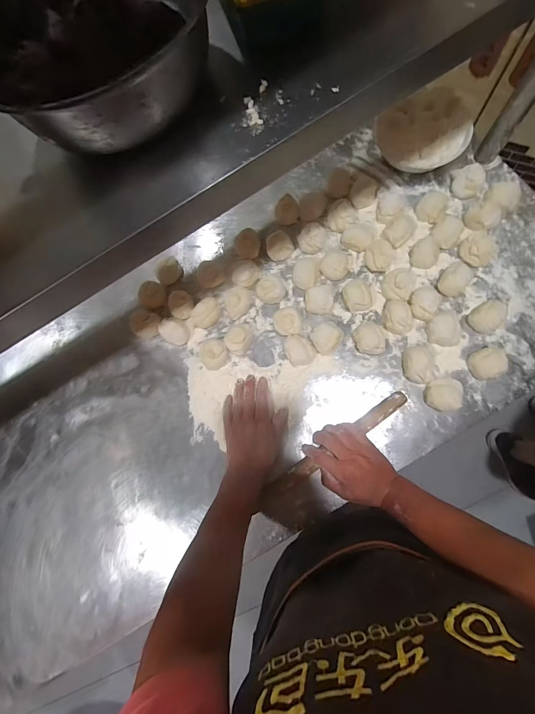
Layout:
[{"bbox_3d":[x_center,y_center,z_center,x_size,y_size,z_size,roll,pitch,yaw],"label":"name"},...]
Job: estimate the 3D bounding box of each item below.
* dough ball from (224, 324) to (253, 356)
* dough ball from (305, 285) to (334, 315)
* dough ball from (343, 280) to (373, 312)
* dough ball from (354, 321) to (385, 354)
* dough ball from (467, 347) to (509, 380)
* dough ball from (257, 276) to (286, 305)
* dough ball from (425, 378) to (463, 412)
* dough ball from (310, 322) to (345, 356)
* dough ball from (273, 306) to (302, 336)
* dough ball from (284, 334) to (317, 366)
[{"bbox_3d":[-0.054,-0.033,0.557,0.046,0.029,0.058,9,80,9],"label":"dough ball"},{"bbox_3d":[0.095,-0.103,0.552,0.047,0.032,0.045,-2,78,7],"label":"dough ball"},{"bbox_3d":[0.163,-0.113,0.545,0.050,0.033,0.057,-8,77,6],"label":"dough ball"},{"bbox_3d":[0.178,-0.035,0.532,0.046,0.034,0.059,4,79,8],"label":"dough ball"},{"bbox_3d":[0.359,0.010,0.494,0.044,0.032,0.048,-2,78,7],"label":"dough ball"},{"bbox_3d":[0.007,-0.127,0.569,0.054,0.027,0.050,-2,78,7],"label":"dough ball"},{"bbox_3d":[0.289,0.061,0.492,0.052,0.037,0.050,-2,78,7],"label":"dough ball"},{"bbox_3d":[0.106,-0.037,0.535,0.050,0.030,0.058,37,85,13],"label":"dough ball"},{"bbox_3d":[0.036,-0.064,0.551,0.049,0.028,0.051,-2,78,7],"label":"dough ball"},{"bbox_3d":[0.056,-0.012,0.532,0.047,0.028,0.057,-36,76,-1],"label":"dough ball"}]

